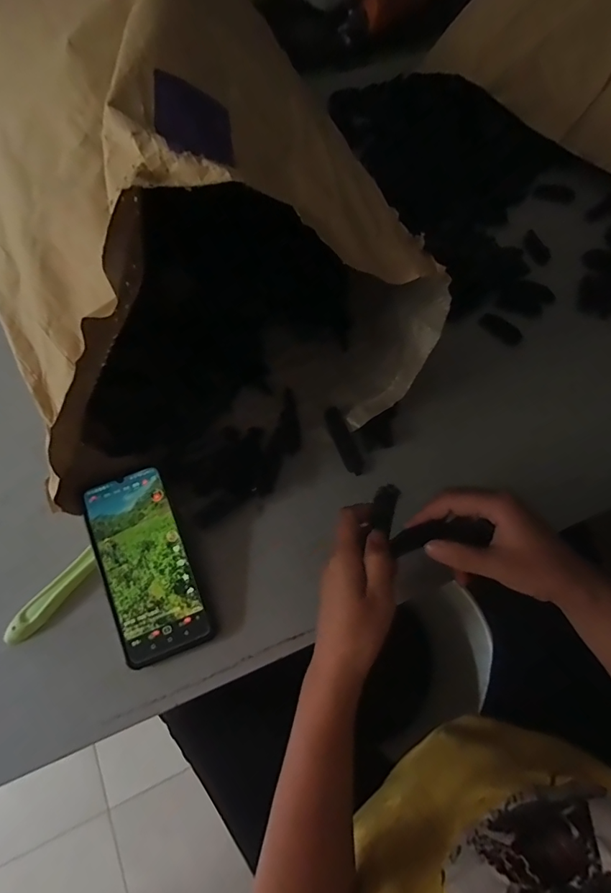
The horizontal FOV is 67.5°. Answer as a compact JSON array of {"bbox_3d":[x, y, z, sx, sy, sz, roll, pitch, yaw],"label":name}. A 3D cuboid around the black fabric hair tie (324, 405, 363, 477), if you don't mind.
[{"bbox_3d":[0.041,-0.007,0.481,0.020,0.014,0.074,-22,68,-10],"label":"black fabric hair tie"}]

